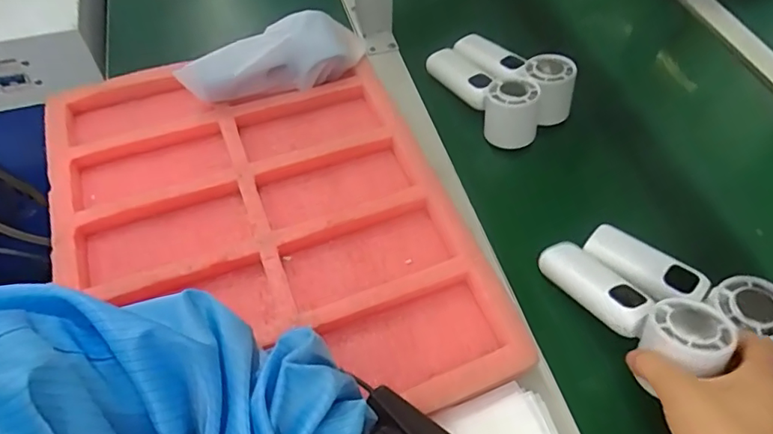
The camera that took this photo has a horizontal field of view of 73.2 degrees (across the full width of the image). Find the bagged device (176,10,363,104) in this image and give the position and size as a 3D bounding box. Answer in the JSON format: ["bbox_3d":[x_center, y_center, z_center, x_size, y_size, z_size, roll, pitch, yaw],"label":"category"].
[{"bbox_3d":[-0.114,-0.163,0.542,0.195,0.059,0.057,-19,59,-14],"label":"bagged device"}]

